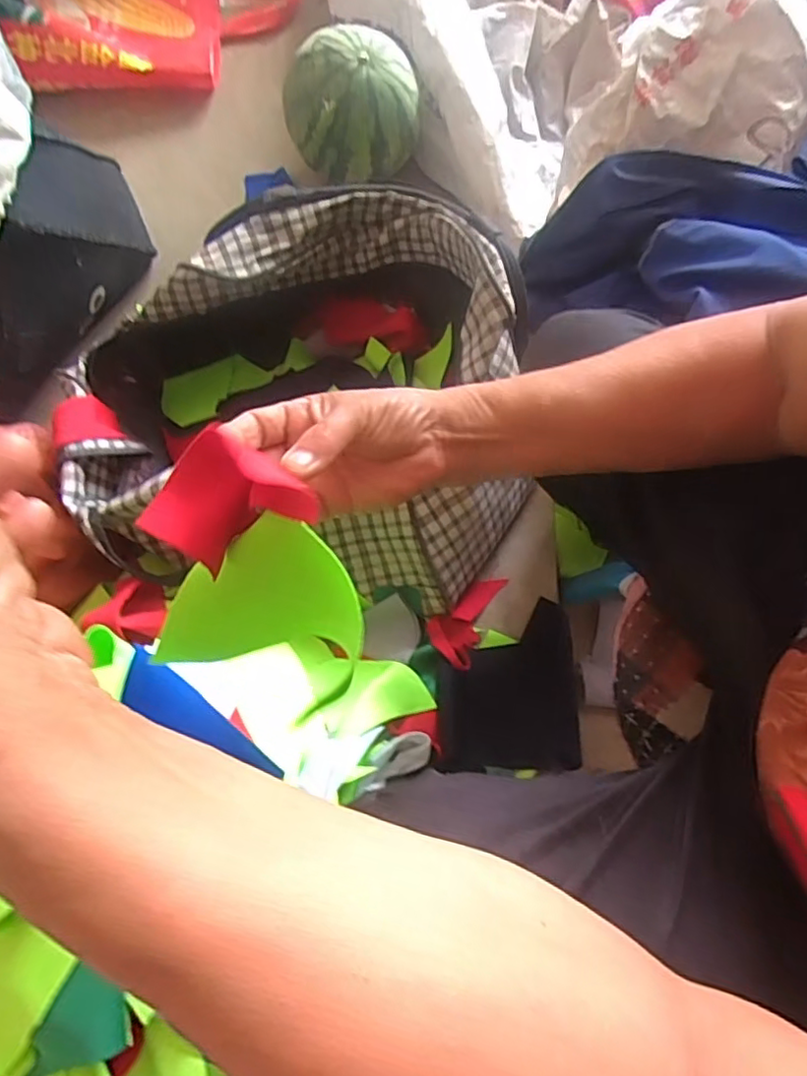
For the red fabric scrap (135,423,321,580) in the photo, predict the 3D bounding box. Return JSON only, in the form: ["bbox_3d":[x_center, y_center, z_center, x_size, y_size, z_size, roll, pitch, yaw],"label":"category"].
[{"bbox_3d":[-0.084,-0.014,0.301,0.063,0.035,0.059,32,75,12],"label":"red fabric scrap"}]

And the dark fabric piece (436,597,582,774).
[{"bbox_3d":[0.111,0.147,0.639,0.173,0.026,0.173,8,67,-19],"label":"dark fabric piece"}]

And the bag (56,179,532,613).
[{"bbox_3d":[-0.113,-0.156,0.653,0.445,0.214,0.350,4,71,4],"label":"bag"}]

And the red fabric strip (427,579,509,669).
[{"bbox_3d":[0.065,0.079,0.659,0.055,0.013,0.114,34,58,-8],"label":"red fabric strip"}]

